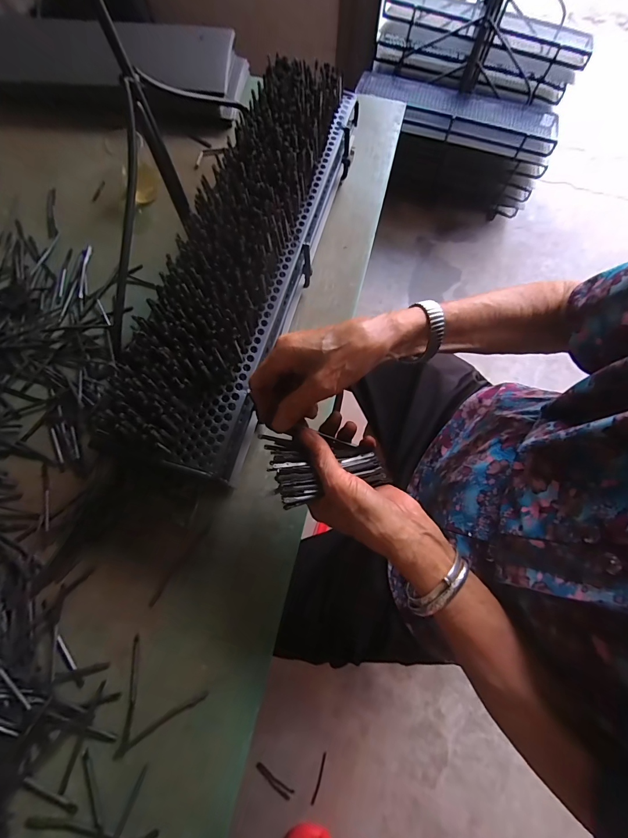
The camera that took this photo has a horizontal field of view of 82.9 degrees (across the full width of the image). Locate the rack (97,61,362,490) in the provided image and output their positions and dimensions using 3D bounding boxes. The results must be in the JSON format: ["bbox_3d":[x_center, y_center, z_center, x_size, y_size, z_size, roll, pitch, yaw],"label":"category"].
[{"bbox_3d":[-0.075,-0.211,0.465,0.141,0.118,0.578,14,71,4],"label":"rack"}]

